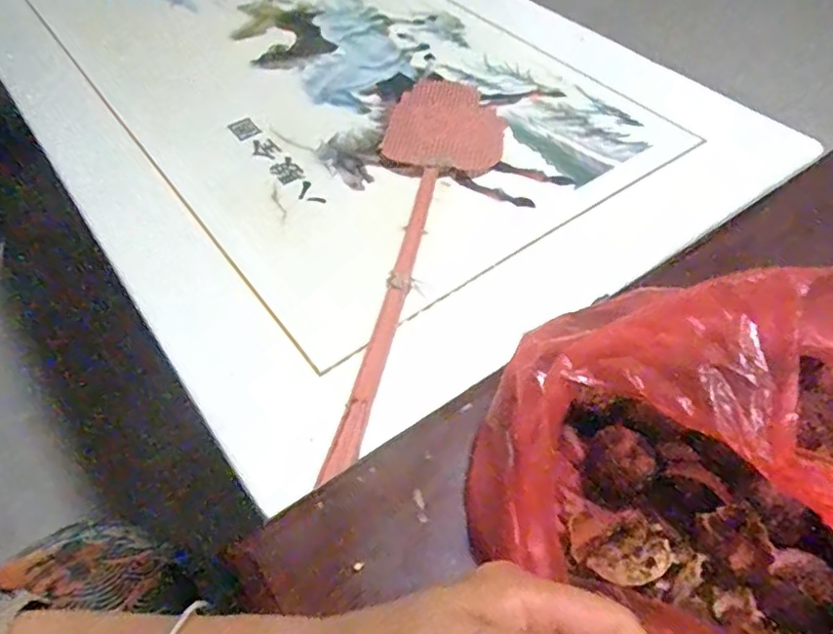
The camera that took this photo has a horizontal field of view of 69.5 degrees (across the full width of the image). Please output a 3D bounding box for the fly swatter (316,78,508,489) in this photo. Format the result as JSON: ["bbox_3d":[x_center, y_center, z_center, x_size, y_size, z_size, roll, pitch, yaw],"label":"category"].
[{"bbox_3d":[0.007,-0.085,0.541,0.120,0.017,0.498,7,53,6],"label":"fly swatter"}]

